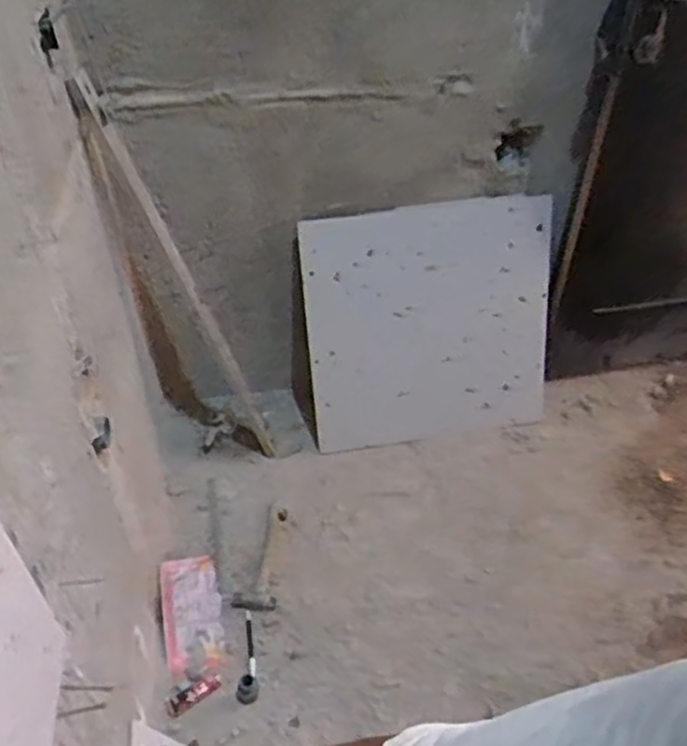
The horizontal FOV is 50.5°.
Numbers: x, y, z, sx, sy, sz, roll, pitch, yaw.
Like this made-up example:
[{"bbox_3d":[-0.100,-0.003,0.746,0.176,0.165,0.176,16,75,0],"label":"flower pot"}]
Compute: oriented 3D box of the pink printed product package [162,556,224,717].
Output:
[{"bbox_3d":[-0.319,0.549,1.551,0.125,0.050,0.357,-7,45,-7],"label":"pink printed product package"}]

